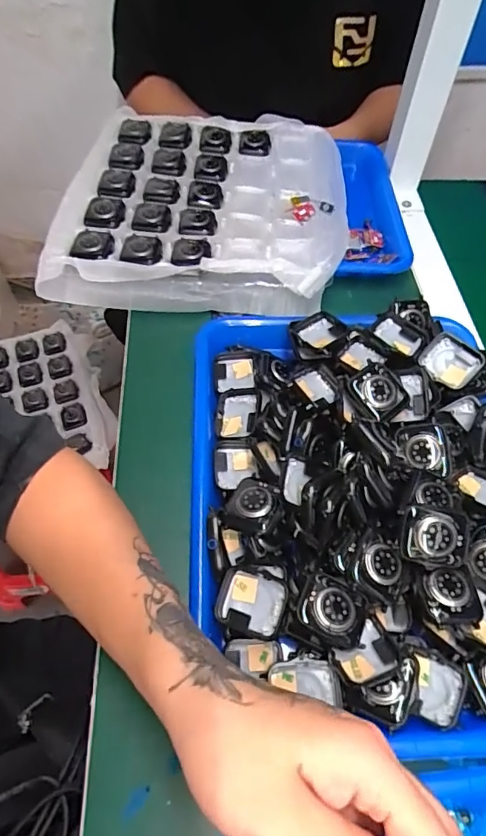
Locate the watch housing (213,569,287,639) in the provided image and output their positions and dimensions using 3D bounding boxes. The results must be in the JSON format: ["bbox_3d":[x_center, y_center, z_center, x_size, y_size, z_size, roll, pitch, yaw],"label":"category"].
[{"bbox_3d":[0.005,0.116,0.304,0.042,0.009,0.035,5,66,23],"label":"watch housing"}]

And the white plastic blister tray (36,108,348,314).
[{"bbox_3d":[-0.041,-0.243,0.545,0.295,0.040,0.315,3,57,1],"label":"white plastic blister tray"}]

